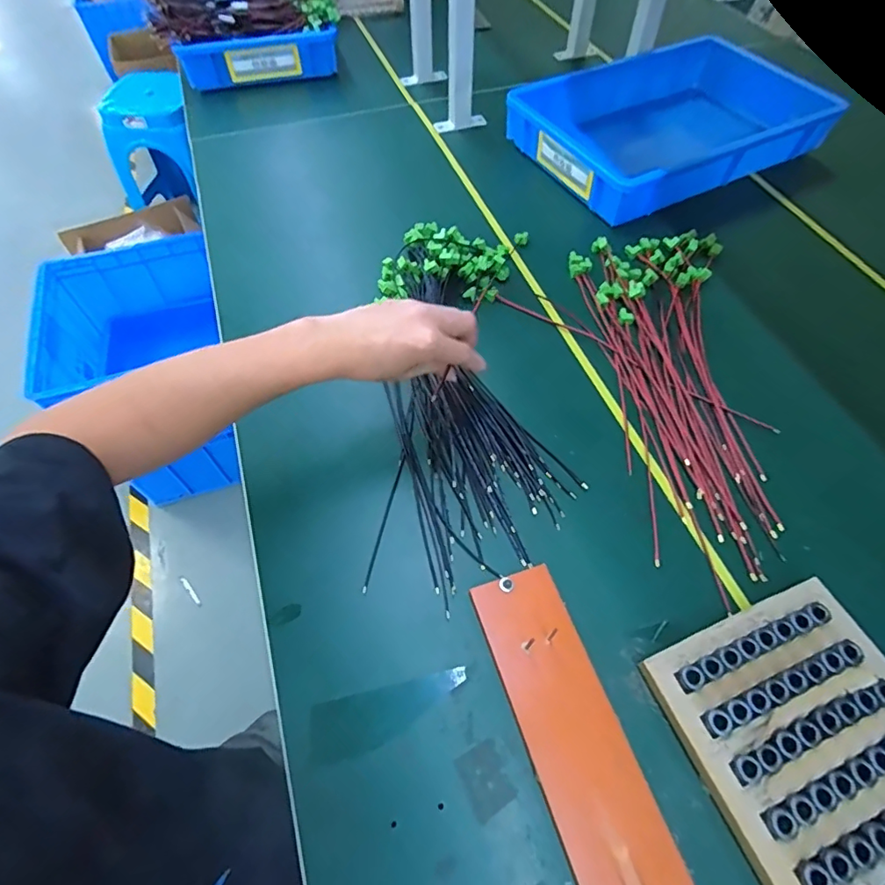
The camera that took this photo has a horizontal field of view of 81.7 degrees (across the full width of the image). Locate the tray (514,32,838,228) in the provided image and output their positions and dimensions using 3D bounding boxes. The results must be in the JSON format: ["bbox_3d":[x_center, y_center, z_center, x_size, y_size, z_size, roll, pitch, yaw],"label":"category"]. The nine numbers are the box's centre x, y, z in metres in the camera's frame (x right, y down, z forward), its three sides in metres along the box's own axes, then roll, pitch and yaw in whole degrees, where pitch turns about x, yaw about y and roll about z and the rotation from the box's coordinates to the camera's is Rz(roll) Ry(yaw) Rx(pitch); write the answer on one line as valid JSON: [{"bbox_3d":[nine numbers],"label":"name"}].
[{"bbox_3d":[0.367,-0.512,0.814,0.470,0.071,0.290,-24,60,-13],"label":"tray"}]

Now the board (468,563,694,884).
[{"bbox_3d":[0.113,0.258,0.363,0.070,0.018,0.342,-17,59,-9],"label":"board"}]

